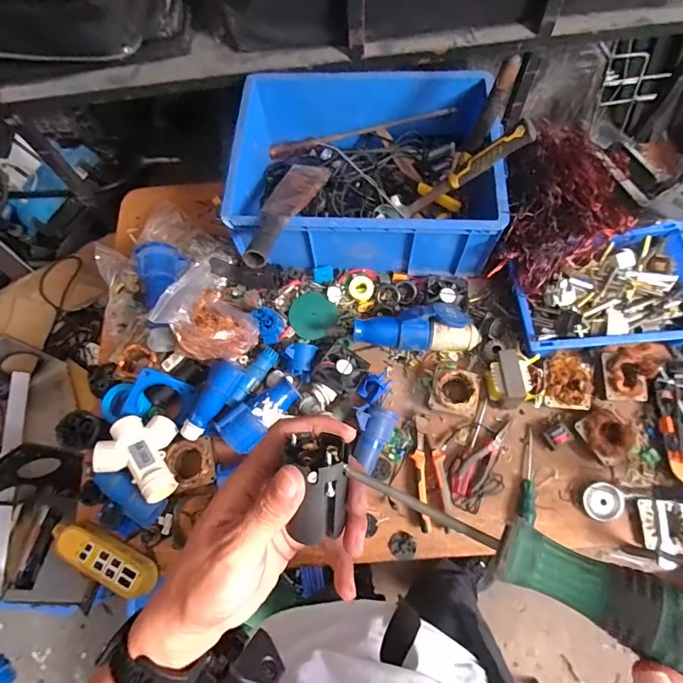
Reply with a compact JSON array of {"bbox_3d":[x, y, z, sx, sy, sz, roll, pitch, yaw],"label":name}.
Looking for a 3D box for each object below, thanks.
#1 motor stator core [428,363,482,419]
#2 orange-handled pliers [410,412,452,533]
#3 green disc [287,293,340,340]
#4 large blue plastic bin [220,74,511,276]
[{"bbox_3d":[0.204,0.090,0.778,0.086,0.056,0.085,14,70,8],"label":"motor stator core"},{"bbox_3d":[0.152,0.221,0.742,0.054,0.016,0.187,-7,69,0],"label":"orange-handled pliers"},{"bbox_3d":[-0.058,-0.051,0.849,0.088,0.008,0.088,0,80,1],"label":"green disc"},{"bbox_3d":[0.047,-0.337,0.861,0.477,0.166,0.426,1,69,3],"label":"large blue plastic bin"}]

